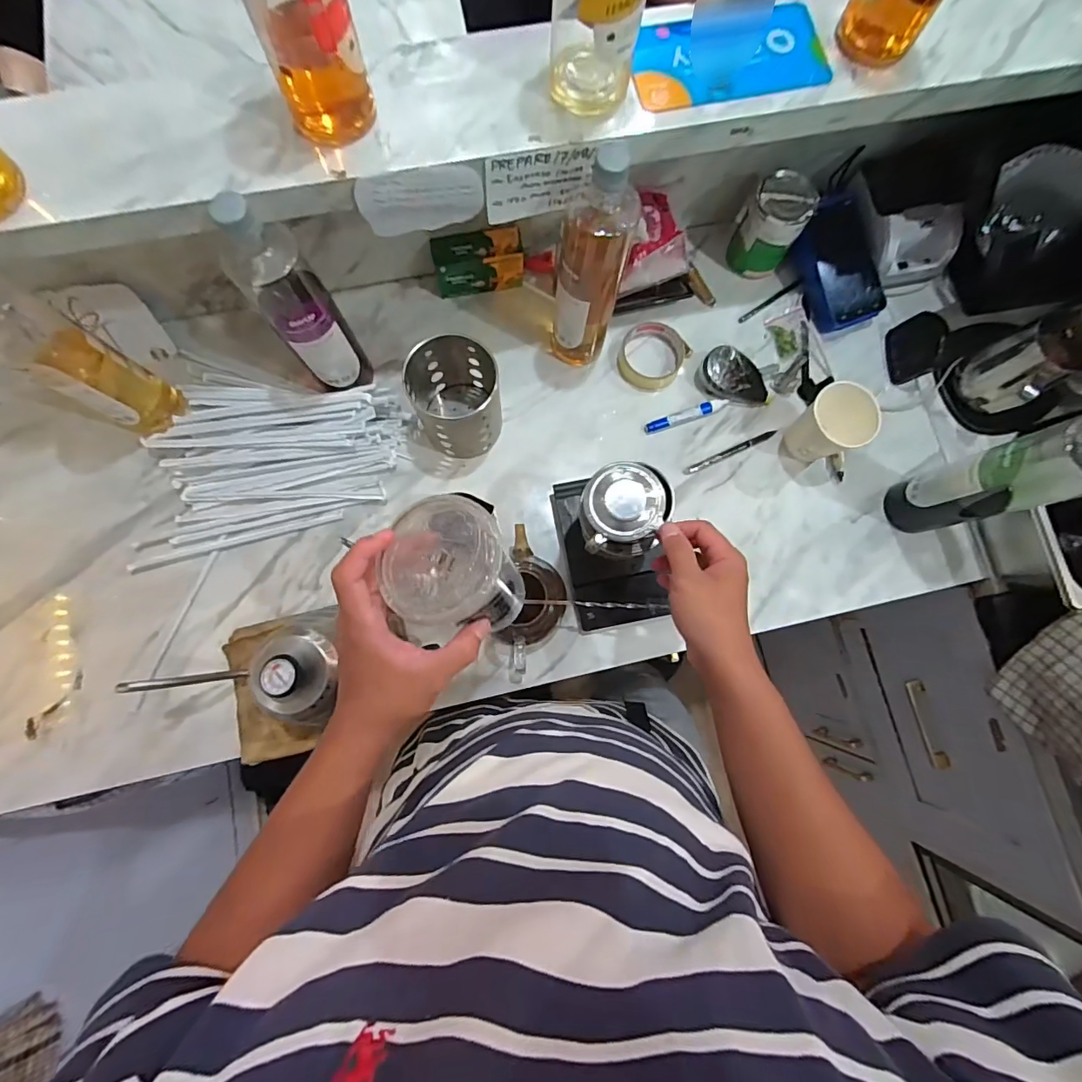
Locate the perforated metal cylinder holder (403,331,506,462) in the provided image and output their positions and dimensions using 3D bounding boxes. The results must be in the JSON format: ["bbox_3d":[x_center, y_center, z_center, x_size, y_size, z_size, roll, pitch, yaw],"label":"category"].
[{"bbox_3d":[-0.100,-0.170,0.593,0.097,0.118,0.105,0,78,-1],"label":"perforated metal cylinder holder"}]

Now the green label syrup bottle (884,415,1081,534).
[{"bbox_3d":[0.488,-0.064,0.516,0.073,0.267,0.067,-5,81,-3],"label":"green label syrup bottle"}]

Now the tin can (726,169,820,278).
[{"bbox_3d":[0.296,-0.410,0.652,0.080,0.106,0.065,30,81,3],"label":"tin can"}]

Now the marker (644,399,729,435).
[{"bbox_3d":[0.193,-0.166,0.656,0.114,0.012,0.016,-19,82,-5],"label":"marker"}]

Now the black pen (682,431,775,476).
[{"bbox_3d":[0.250,-0.118,0.656,0.135,0.009,0.012,-24,82,-6],"label":"black pen"}]

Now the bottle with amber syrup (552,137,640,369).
[{"bbox_3d":[0.054,-0.292,0.546,0.070,0.267,0.065,0,80,-2],"label":"bottle with amber syrup"}]

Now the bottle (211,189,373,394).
[{"bbox_3d":[-0.251,-0.241,0.524,0.068,0.261,0.064,0,80,-2],"label":"bottle"}]

